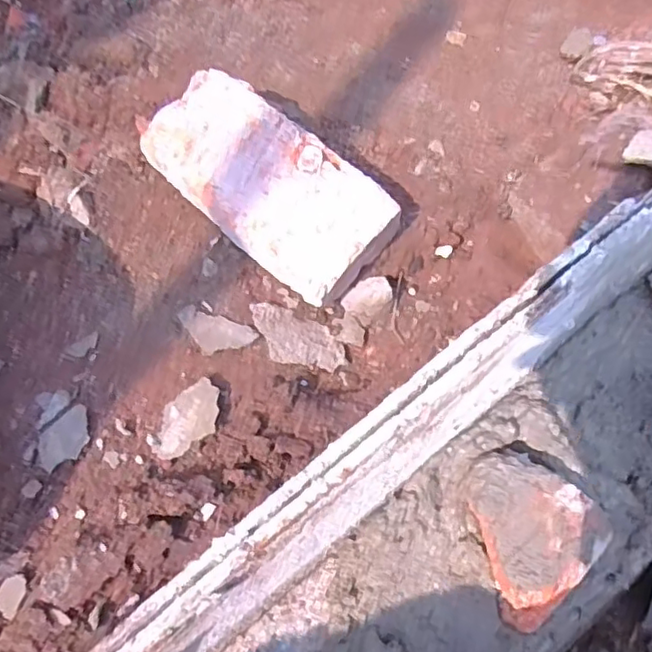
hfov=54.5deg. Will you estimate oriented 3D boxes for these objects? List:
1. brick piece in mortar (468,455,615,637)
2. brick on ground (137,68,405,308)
[{"bbox_3d":[0.129,0.124,0.383,0.070,0.036,0.097,-15,68,-6],"label":"brick piece in mortar"},{"bbox_3d":[-0.041,-0.094,0.432,0.171,0.051,0.084,40,73,15],"label":"brick on ground"}]

